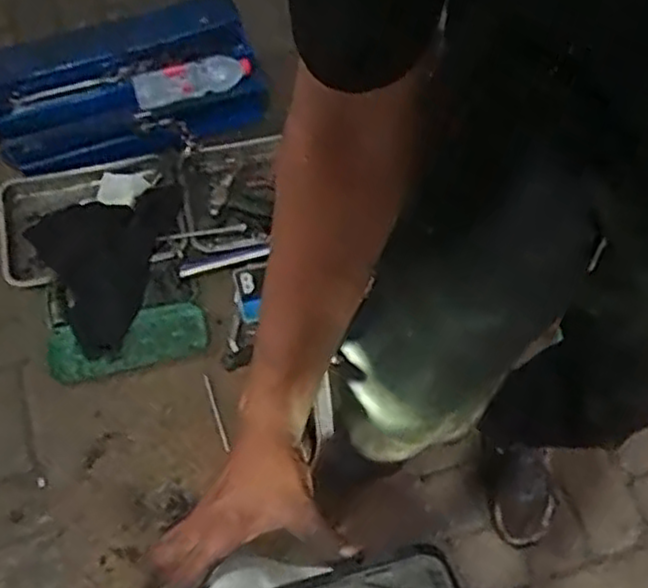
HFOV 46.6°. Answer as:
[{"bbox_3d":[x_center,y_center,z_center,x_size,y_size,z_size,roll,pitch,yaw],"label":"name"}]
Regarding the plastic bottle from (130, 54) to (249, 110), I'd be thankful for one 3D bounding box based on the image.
[{"bbox_3d":[-0.274,-0.441,1.555,0.074,0.067,0.270,41,47,22],"label":"plastic bottle"}]

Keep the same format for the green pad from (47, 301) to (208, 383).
[{"bbox_3d":[-0.376,0.088,1.457,0.297,0.023,0.106,-14,81,-24],"label":"green pad"}]

